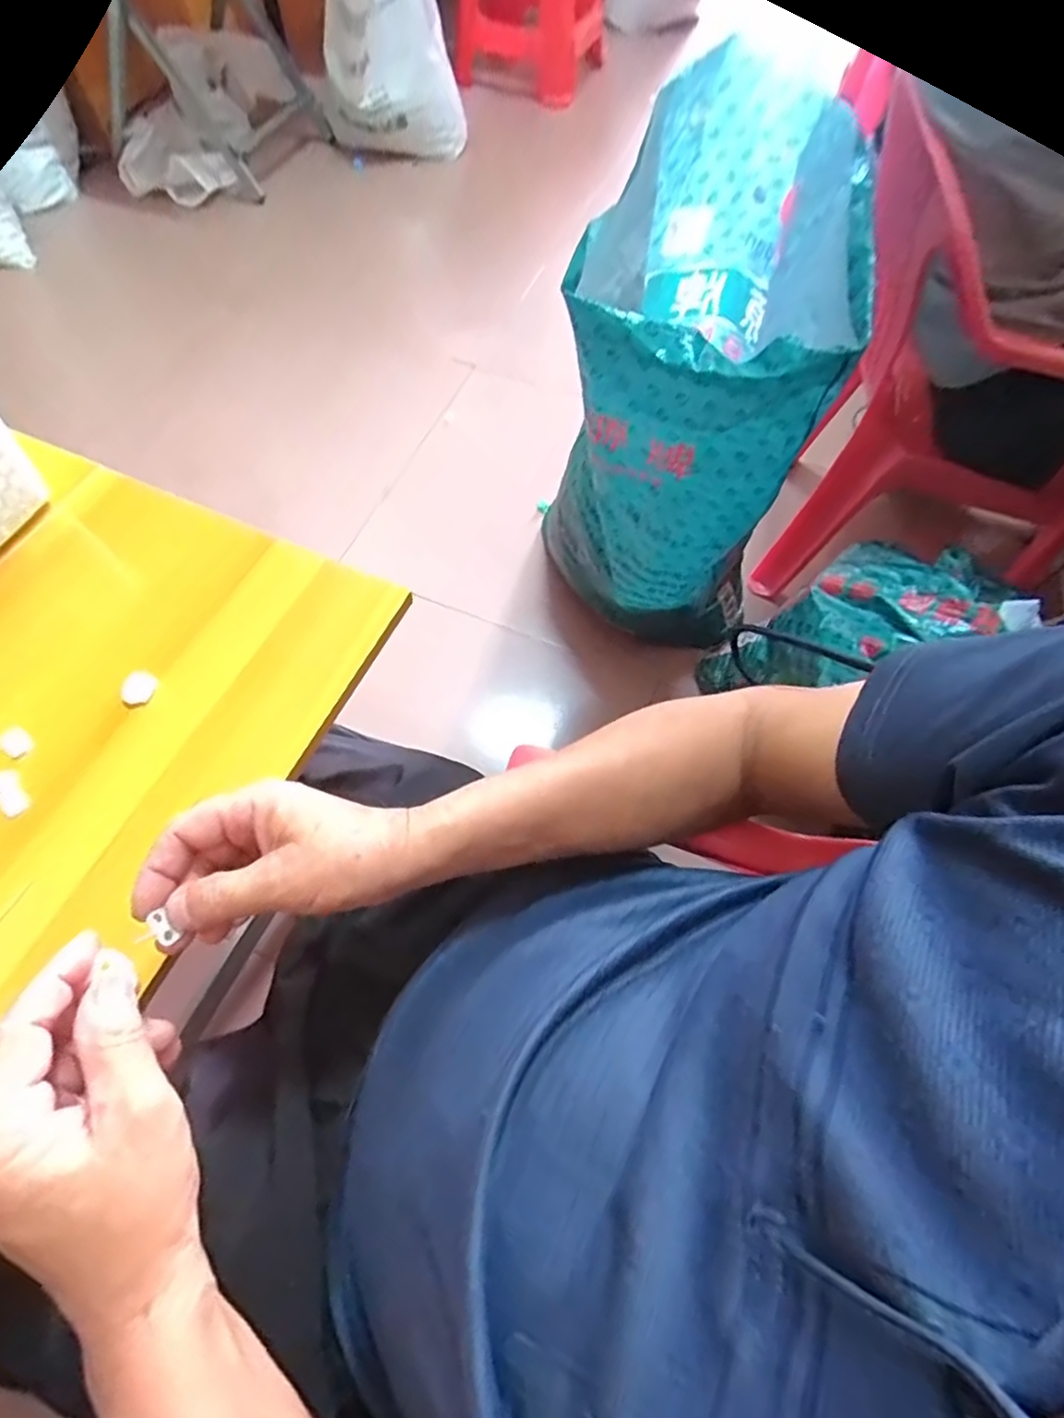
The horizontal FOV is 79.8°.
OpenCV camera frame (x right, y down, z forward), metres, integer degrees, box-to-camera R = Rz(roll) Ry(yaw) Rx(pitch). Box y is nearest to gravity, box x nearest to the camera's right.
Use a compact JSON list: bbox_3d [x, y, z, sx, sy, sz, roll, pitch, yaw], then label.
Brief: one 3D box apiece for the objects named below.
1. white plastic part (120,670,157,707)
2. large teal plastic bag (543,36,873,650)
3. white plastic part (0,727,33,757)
[{"bbox_3d":[-0.275,-0.015,0.445,0.021,0.005,0.025,18,64,8],"label":"white plastic part"},{"bbox_3d":[0.171,-0.377,0.758,0.275,0.452,0.367,13,63,5],"label":"large teal plastic bag"},{"bbox_3d":[-0.352,0.023,0.434,0.024,0.004,0.017,37,68,16],"label":"white plastic part"}]

